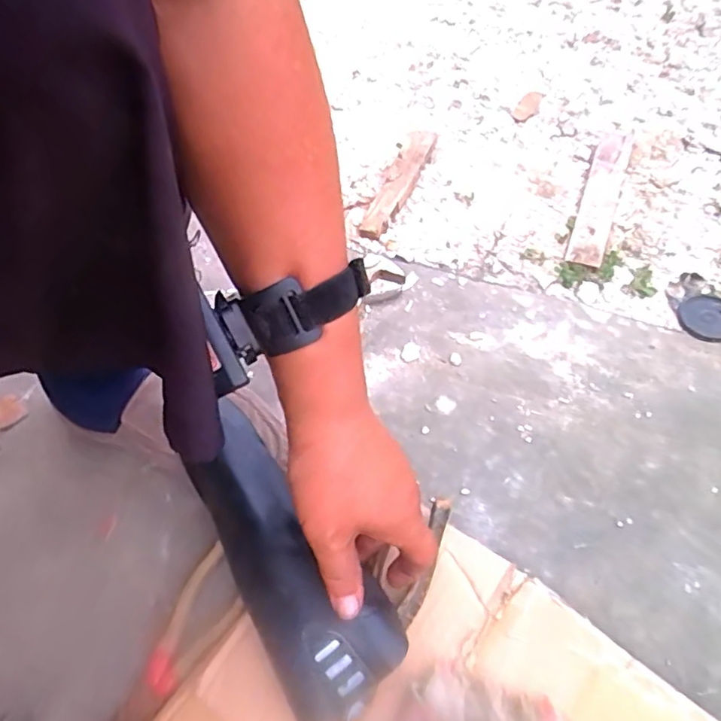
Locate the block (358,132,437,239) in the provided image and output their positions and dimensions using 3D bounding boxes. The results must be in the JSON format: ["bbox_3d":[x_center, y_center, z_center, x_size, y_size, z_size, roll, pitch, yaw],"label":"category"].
[{"bbox_3d":[0.049,-0.236,0.745,0.040,0.015,0.202,18,57,17],"label":"block"}]

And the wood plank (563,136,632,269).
[{"bbox_3d":[0.295,-0.205,0.705,0.041,0.018,0.249,16,57,15],"label":"wood plank"}]

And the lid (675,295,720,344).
[{"bbox_3d":[0.359,-0.043,0.592,0.058,0.006,0.057,-2,54,3],"label":"lid"}]

